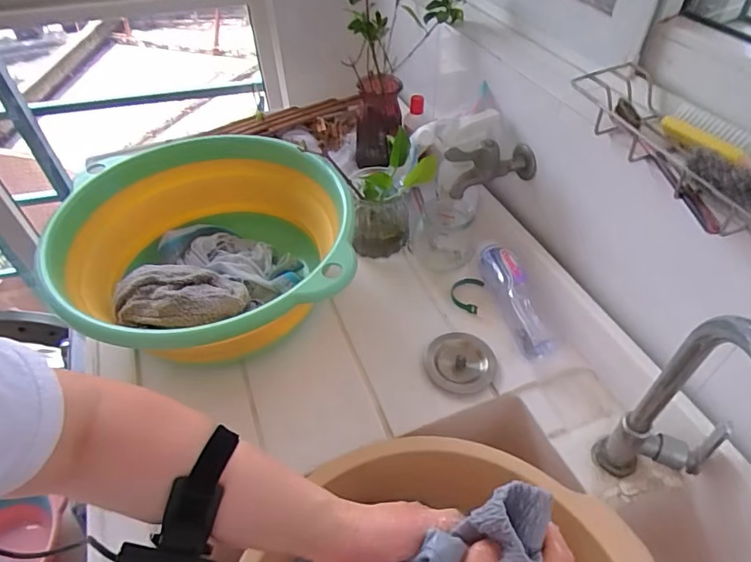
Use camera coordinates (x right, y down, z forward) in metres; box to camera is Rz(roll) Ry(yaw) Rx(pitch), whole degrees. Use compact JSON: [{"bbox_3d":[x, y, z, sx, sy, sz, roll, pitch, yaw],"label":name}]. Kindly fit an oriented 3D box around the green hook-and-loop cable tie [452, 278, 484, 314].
[{"bbox_3d":[0.126,0.017,0.686,0.041,0.009,0.058,14,49,15],"label":"green hook-and-loop cable tie"}]

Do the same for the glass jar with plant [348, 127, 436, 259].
[{"bbox_3d":[0.013,-0.127,0.720,0.109,0.163,0.086,-19,49,-14],"label":"glass jar with plant"}]

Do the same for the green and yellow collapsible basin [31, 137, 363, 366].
[{"bbox_3d":[-0.220,-0.036,0.632,0.362,0.120,0.351,-1,47,1],"label":"green and yellow collapsible basin"}]

